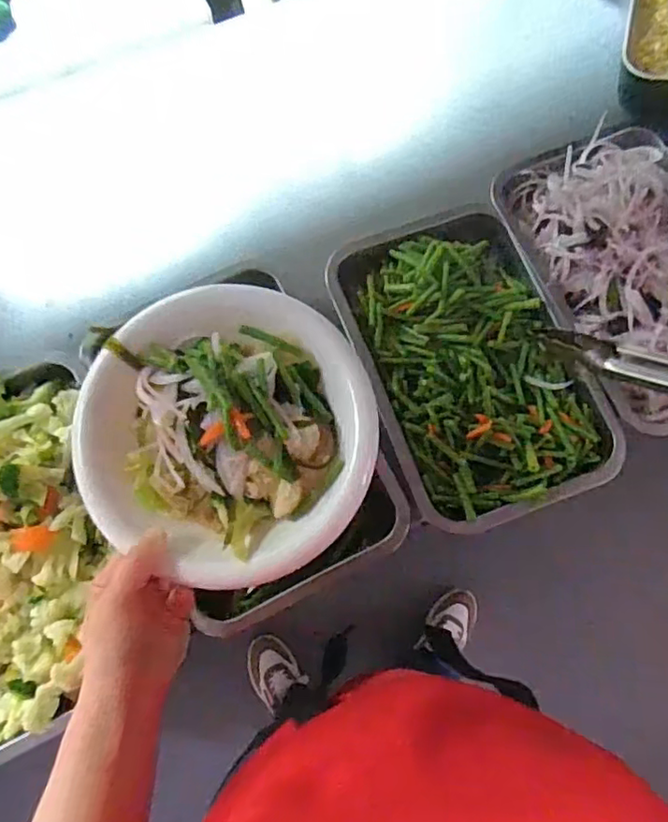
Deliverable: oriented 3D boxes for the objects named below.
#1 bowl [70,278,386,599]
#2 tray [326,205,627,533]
[{"bbox_3d":[-0.076,0.009,0.422,0.207,0.058,0.200,1,75,-2],"label":"bowl"},{"bbox_3d":[0.125,-0.052,0.571,0.200,0.046,0.305,-17,76,-7],"label":"tray"}]

